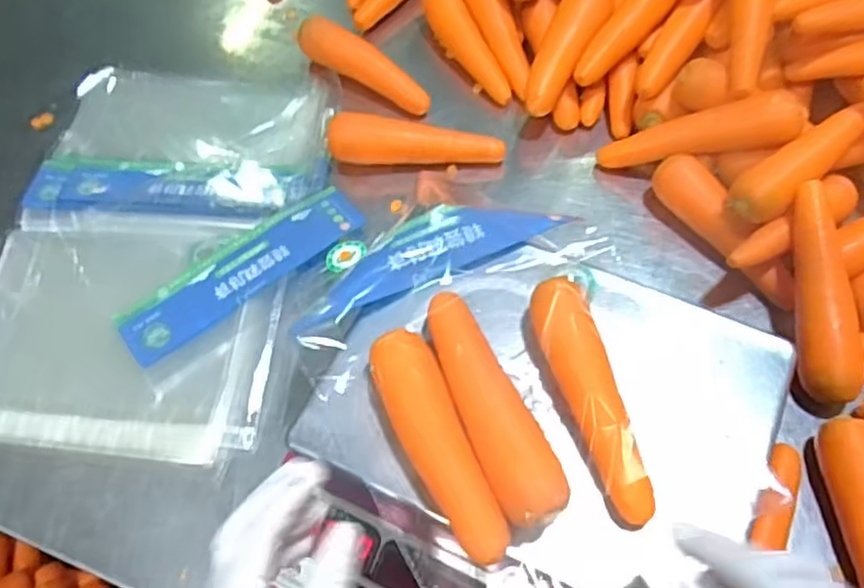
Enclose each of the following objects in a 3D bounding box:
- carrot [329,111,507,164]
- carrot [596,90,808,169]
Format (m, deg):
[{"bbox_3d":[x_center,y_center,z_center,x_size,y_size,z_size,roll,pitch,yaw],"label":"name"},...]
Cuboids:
[{"bbox_3d":[-0.017,-0.162,0.706,0.182,0.040,0.044,-2,60,1],"label":"carrot"},{"bbox_3d":[0.250,-0.152,0.644,0.182,0.038,0.048,-7,57,33],"label":"carrot"}]

